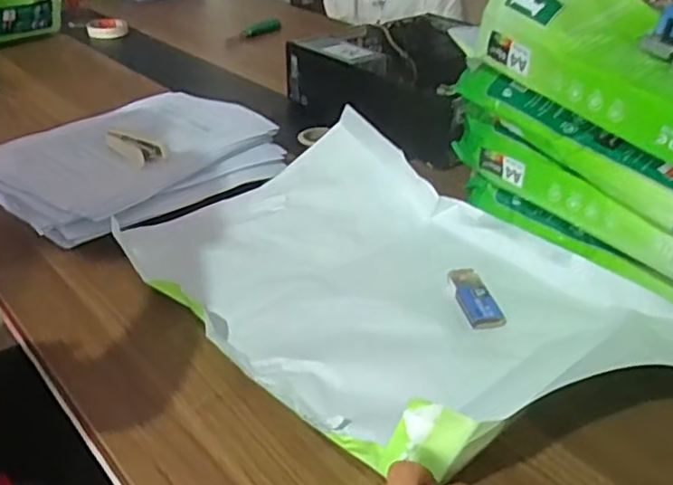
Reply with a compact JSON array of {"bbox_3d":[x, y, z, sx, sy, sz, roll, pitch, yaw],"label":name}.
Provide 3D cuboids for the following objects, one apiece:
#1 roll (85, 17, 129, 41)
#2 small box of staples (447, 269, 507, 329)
[{"bbox_3d":[-0.543,-0.512,1.525,0.094,0.032,0.094,-8,34,-12],"label":"roll"},{"bbox_3d":[0.132,0.051,0.618,0.032,0.007,0.082,-7,34,-11],"label":"small box of staples"}]

